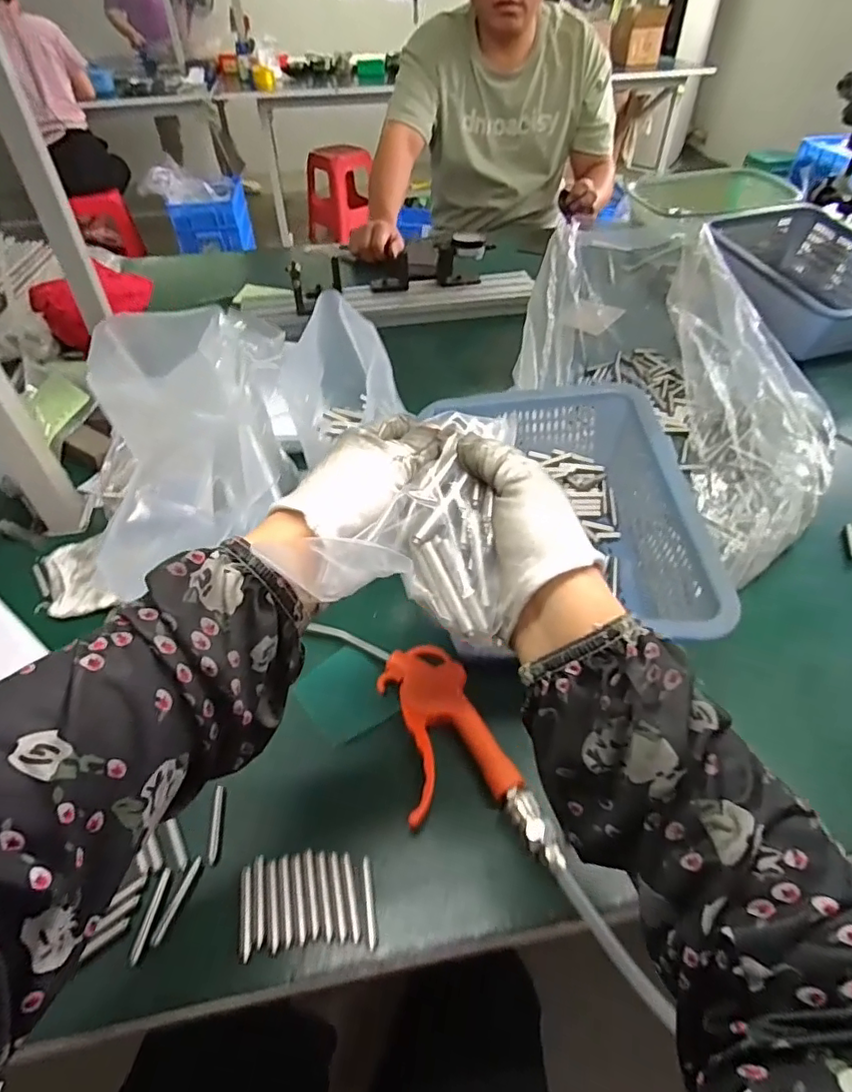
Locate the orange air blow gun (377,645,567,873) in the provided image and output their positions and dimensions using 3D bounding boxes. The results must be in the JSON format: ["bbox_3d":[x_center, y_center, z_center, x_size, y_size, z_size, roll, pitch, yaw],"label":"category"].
[{"bbox_3d":[0.017,0.150,0.414,0.075,0.019,0.184,-17,47,-15],"label":"orange air blow gun"}]

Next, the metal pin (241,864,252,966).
[{"bbox_3d":[-0.110,0.224,0.352,0.006,0.004,0.051,-10,46,-7],"label":"metal pin"}]

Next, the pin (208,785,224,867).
[{"bbox_3d":[-0.143,0.190,0.391,0.005,0.007,0.048,-5,45,-3],"label":"pin"}]

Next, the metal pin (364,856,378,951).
[{"bbox_3d":[-0.034,0.221,0.357,0.005,0.005,0.050,-8,46,-6],"label":"metal pin"}]

